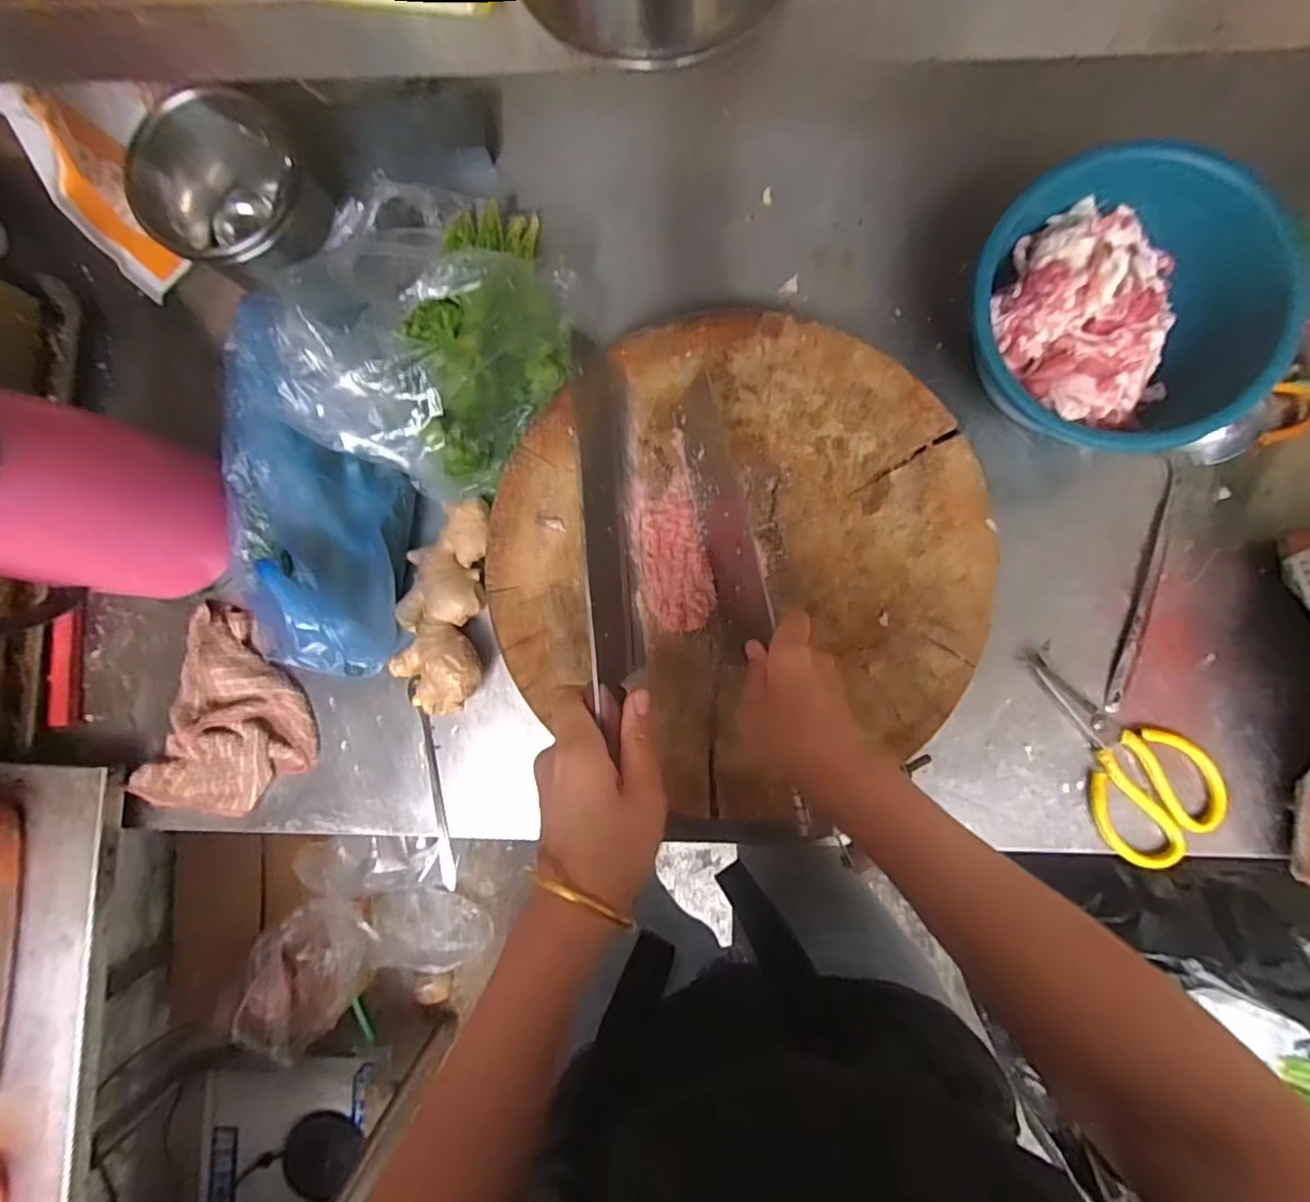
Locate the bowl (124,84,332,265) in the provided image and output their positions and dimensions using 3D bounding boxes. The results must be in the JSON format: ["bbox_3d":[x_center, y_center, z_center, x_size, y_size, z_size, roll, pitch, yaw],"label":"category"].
[{"bbox_3d":[-0.344,-0.345,0.499,0.120,0.103,0.116,3,87,2],"label":"bowl"}]

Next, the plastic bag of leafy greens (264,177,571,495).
[{"bbox_3d":[-0.191,-0.227,0.497,0.187,0.121,0.241,19,88,3],"label":"plastic bag of leafy greens"}]

